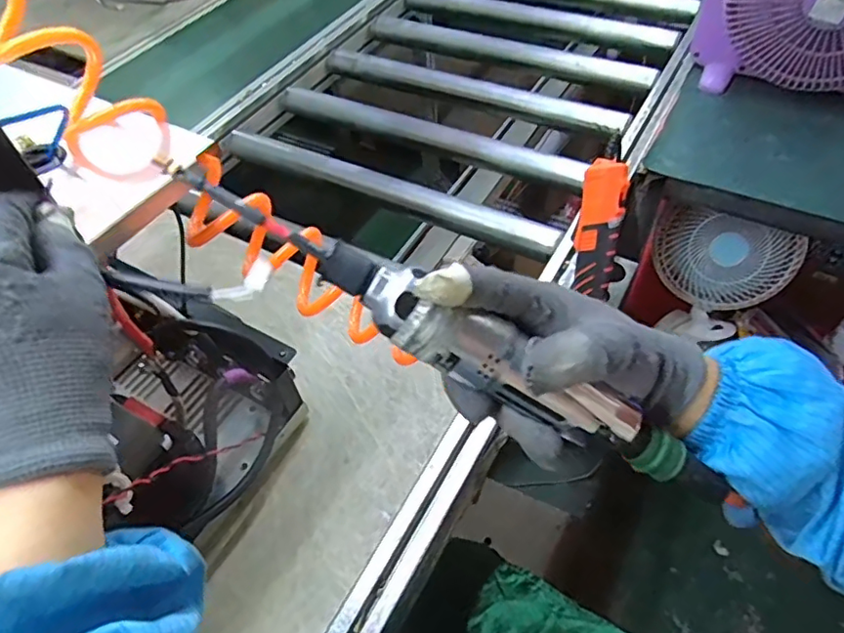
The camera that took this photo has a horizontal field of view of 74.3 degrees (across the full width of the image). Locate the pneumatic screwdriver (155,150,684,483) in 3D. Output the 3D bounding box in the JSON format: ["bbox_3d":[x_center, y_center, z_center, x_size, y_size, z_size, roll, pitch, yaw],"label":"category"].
[{"bbox_3d":[0.008,0.005,0.280,0.297,0.028,0.029,30,57,-6],"label":"pneumatic screwdriver"}]

